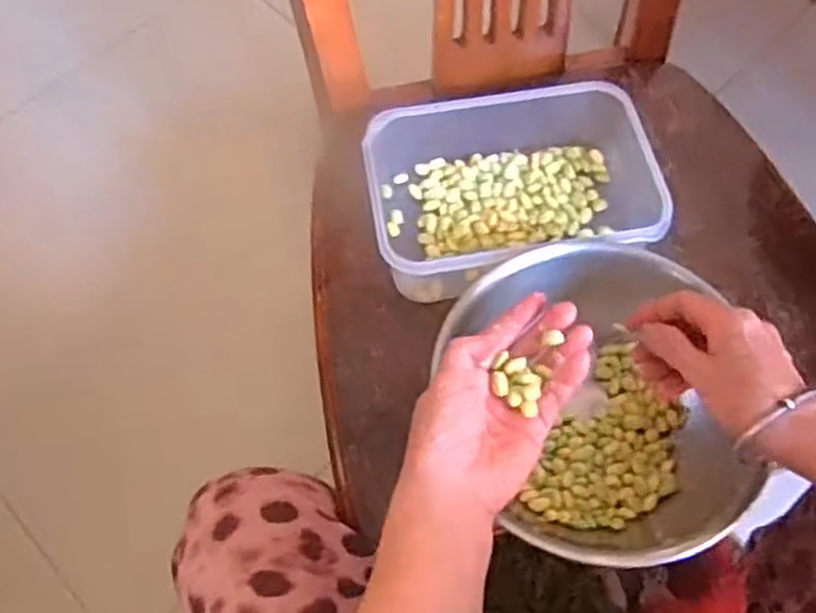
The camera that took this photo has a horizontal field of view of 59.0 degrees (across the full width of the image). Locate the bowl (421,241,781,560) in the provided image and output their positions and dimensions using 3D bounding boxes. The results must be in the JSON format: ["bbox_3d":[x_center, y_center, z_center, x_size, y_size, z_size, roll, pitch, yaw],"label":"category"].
[{"bbox_3d":[0.132,0.059,0.490,0.173,0.075,0.221,-24,68,-9],"label":"bowl"}]

